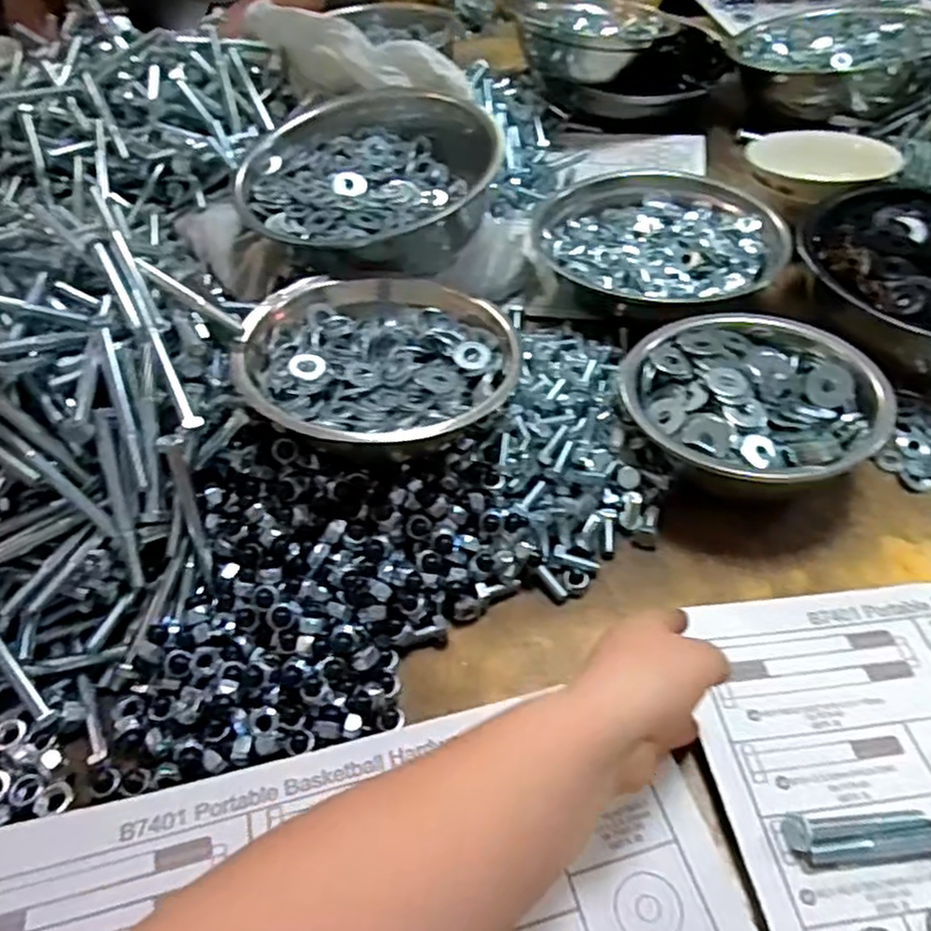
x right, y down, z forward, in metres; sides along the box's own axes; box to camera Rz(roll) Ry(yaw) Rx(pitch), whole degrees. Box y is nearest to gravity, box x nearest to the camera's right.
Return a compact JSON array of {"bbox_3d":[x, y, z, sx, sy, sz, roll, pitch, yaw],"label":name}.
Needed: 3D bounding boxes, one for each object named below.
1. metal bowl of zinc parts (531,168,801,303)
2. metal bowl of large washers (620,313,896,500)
[{"bbox_3d":[0.179,-0.206,0.664,0.208,0.054,0.194,30,56,25],"label":"metal bowl of zinc parts"},{"bbox_3d":[0.198,-0.046,0.520,0.164,0.059,0.172,-1,49,1],"label":"metal bowl of large washers"}]

